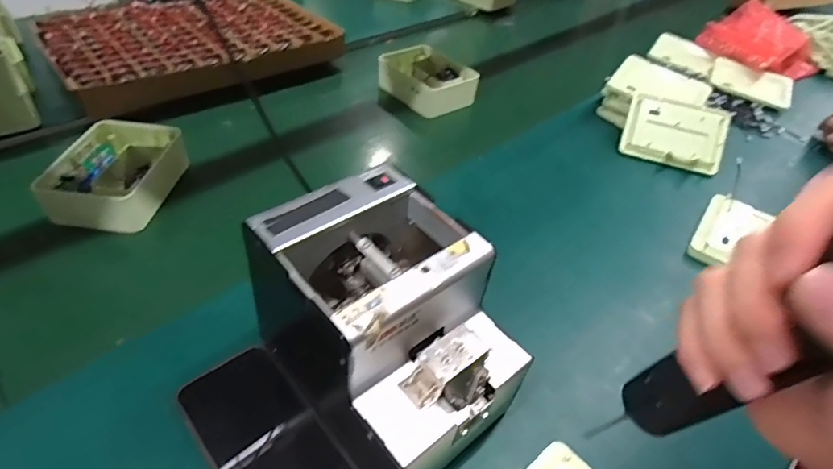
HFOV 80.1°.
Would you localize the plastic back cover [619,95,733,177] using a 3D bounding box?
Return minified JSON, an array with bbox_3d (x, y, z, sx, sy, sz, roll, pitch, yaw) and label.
[{"bbox_3d":[0.373,-0.146,0.714,0.136,0.013,0.101,17,82,13],"label":"plastic back cover"}]

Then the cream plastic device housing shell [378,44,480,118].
[{"bbox_3d":[0.021,-0.257,0.811,0.110,0.056,0.145,-32,53,-33],"label":"cream plastic device housing shell"}]

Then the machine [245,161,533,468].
[{"bbox_3d":[-0.016,0.068,0.367,0.130,0.151,0.169,-30,52,-32],"label":"machine"}]

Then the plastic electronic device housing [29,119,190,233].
[{"bbox_3d":[-0.346,-0.069,0.572,0.117,0.045,0.151,5,42,0],"label":"plastic electronic device housing"}]

